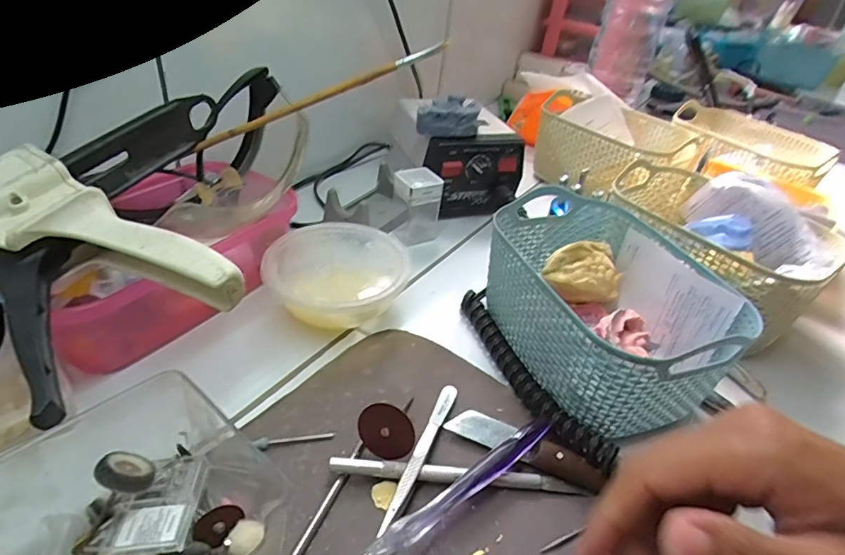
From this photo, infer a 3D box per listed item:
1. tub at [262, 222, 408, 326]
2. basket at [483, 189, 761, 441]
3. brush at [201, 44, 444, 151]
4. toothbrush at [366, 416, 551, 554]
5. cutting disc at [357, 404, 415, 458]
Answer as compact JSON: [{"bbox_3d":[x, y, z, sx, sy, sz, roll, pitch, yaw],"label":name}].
[{"bbox_3d":[-0.064,0.003,0.378,0.101,0.040,0.102,5,36,-4],"label":"tub"},{"bbox_3d":[0.120,0.020,0.350,0.117,0.078,0.166,-7,38,-19],"label":"basket"},{"bbox_3d":[-0.071,-0.133,0.368,0.194,0.009,0.011,-24,43,-4],"label":"brush"},{"bbox_3d":[0.001,0.120,0.247,0.184,0.019,0.014,-24,47,-36],"label":"toothbrush"},{"bbox_3d":[-0.020,0.086,0.282,0.031,0.030,0.004,58,13,6],"label":"cutting disc"}]

